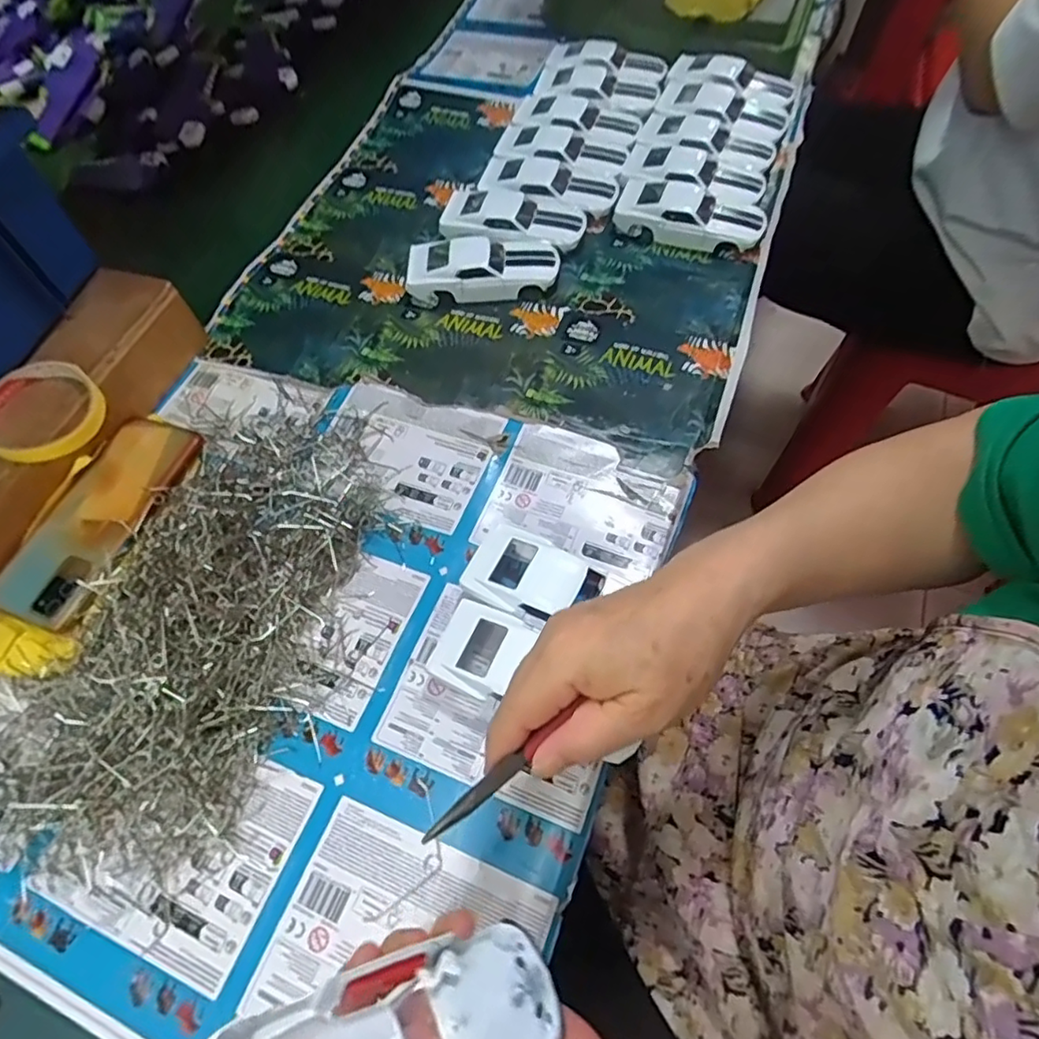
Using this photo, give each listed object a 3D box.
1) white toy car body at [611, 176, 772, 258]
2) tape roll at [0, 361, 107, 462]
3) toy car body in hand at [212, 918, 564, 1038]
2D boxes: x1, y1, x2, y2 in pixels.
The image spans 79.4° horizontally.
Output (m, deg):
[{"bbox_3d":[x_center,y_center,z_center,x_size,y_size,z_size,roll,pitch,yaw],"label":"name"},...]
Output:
[{"bbox_3d":[0.154,-0.278,0.575,0.131,0.034,0.059,23,65,15],"label":"white toy car body"},{"bbox_3d":[-0.335,-0.076,0.439,0.081,0.017,0.077,-2,61,4],"label":"tape roll"},{"bbox_3d":[-0.047,0.199,0.237,0.130,0.034,0.052,1,56,-32],"label":"toy car body in hand"}]

